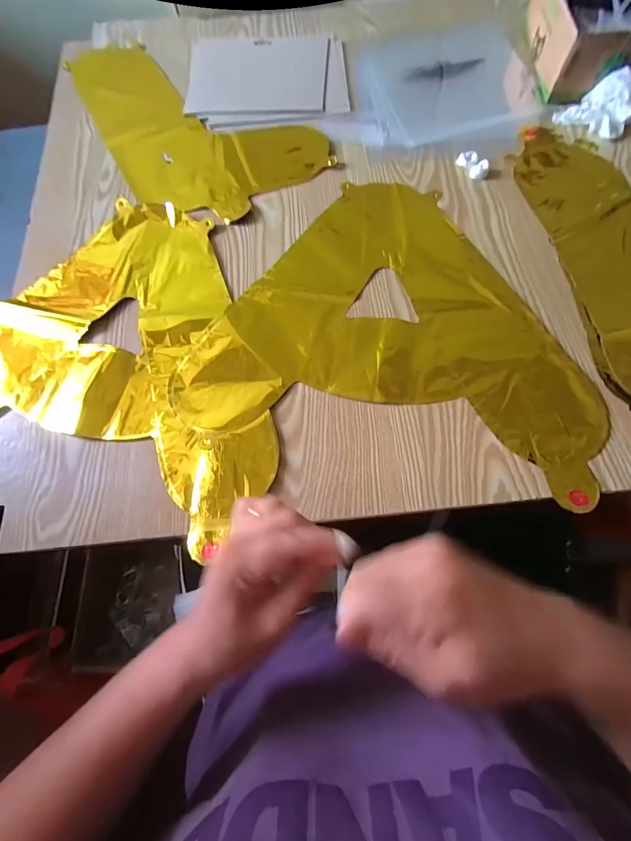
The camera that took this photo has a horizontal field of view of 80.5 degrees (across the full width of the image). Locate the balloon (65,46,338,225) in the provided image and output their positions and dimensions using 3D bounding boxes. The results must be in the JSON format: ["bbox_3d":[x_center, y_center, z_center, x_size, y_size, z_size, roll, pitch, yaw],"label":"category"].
[{"bbox_3d":[-0.189,-0.420,0.517,0.219,0.012,0.423,-36,71,-11],"label":"balloon"}]

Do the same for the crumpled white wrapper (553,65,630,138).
[{"bbox_3d":[0.350,-0.391,0.455,0.083,0.037,0.071,29,73,13],"label":"crumpled white wrapper"}]

